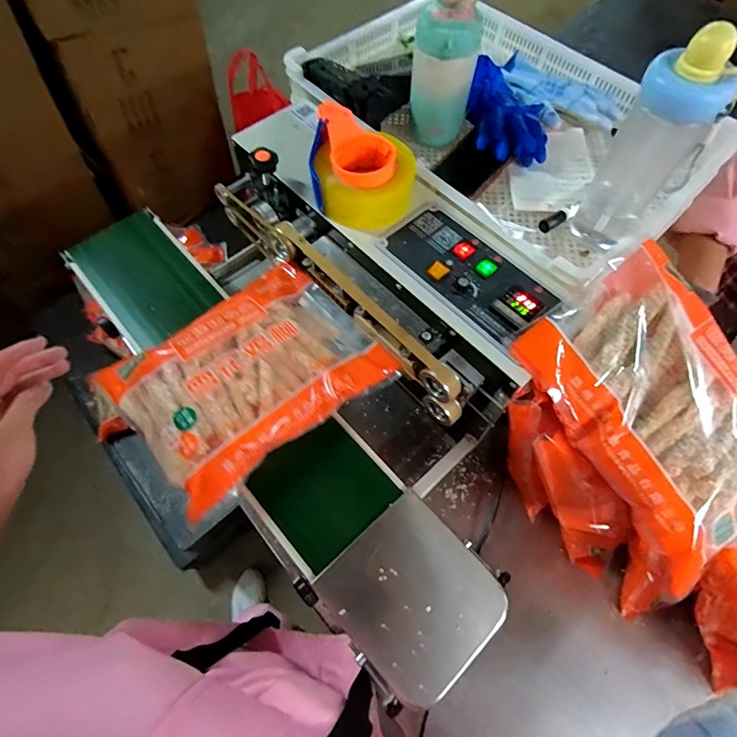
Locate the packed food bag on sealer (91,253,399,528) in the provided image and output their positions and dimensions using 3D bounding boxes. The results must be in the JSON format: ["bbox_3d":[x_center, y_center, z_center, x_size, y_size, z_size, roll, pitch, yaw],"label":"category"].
[{"bbox_3d":[-0.144,-0.002,0.522,0.287,0.058,0.209,-38,71,-17],"label":"packed food bag on sealer"}]

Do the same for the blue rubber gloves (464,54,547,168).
[{"bbox_3d":[0.213,-0.389,0.660,0.114,0.049,0.184,0,63,0],"label":"blue rubber gloves"}]

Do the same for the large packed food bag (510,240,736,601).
[{"bbox_3d":[0.305,0.041,0.448,0.203,0.048,0.299,-33,78,-1],"label":"large packed food bag"}]

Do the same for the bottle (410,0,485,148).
[{"bbox_3d":[0.102,-0.409,0.591,0.085,0.171,0.079,9,64,5],"label":"bottle"}]

